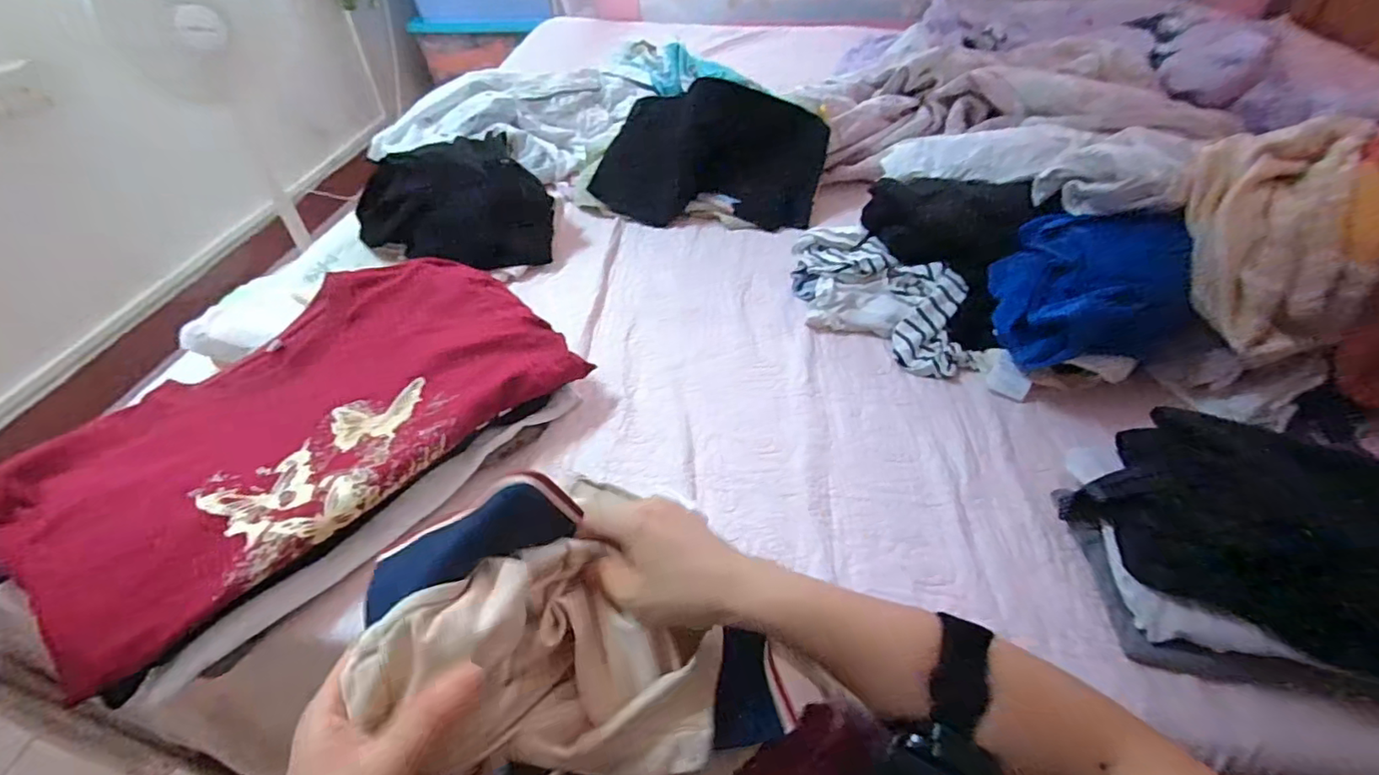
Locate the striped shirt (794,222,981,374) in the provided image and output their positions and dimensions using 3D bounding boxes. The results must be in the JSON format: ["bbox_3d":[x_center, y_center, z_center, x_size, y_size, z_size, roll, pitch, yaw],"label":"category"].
[{"bbox_3d":[0.226,-0.113,0.700,0.142,0.055,0.253,-30,51,-26],"label":"striped shirt"}]

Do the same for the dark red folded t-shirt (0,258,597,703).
[{"bbox_3d":[-0.333,0.015,0.522,0.268,0.040,0.431,30,53,28],"label":"dark red folded t-shirt"}]

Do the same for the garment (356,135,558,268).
[{"bbox_3d":[-0.302,-0.233,0.773,0.243,0.136,0.169,-27,50,-24],"label":"garment"}]

